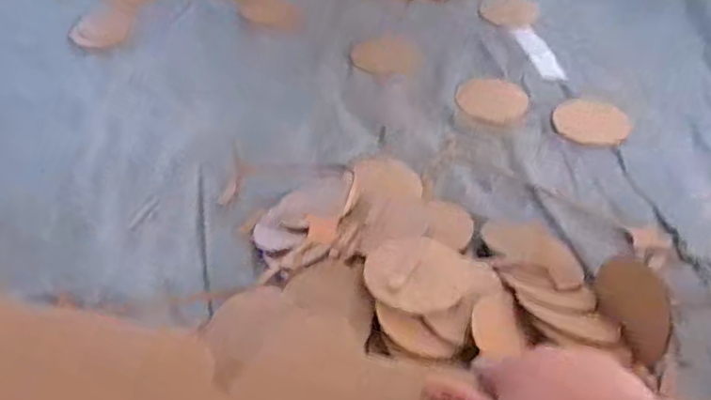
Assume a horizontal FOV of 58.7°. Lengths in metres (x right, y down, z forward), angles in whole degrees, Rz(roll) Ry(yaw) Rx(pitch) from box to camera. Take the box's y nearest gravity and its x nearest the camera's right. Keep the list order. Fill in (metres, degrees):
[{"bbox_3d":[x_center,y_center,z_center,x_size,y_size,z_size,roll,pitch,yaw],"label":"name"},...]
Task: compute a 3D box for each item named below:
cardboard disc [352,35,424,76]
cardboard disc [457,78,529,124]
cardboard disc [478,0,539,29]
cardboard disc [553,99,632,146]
[{"bbox_3d":[0.087,-0.379,1.682,0.166,0.007,0.193,-22,49,-13],"label":"cardboard disc"},{"bbox_3d":[0.333,-0.248,1.532,0.164,0.004,0.176,0,47,0],"label":"cardboard disc"},{"bbox_3d":[0.443,-0.545,1.821,0.156,0.009,0.170,2,50,-2],"label":"cardboard disc"},{"bbox_3d":[0.531,-0.177,1.416,0.160,0.004,0.153,0,47,0],"label":"cardboard disc"}]

